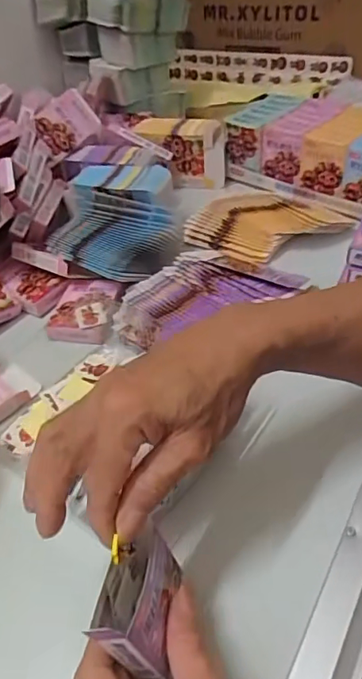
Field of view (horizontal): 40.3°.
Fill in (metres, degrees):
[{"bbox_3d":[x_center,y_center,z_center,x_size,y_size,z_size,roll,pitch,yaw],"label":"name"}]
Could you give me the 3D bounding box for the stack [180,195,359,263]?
[{"bbox_3d":[0.107,-0.161,0.669,0.189,0.033,0.133,-16,45,-8],"label":"stack"}]

